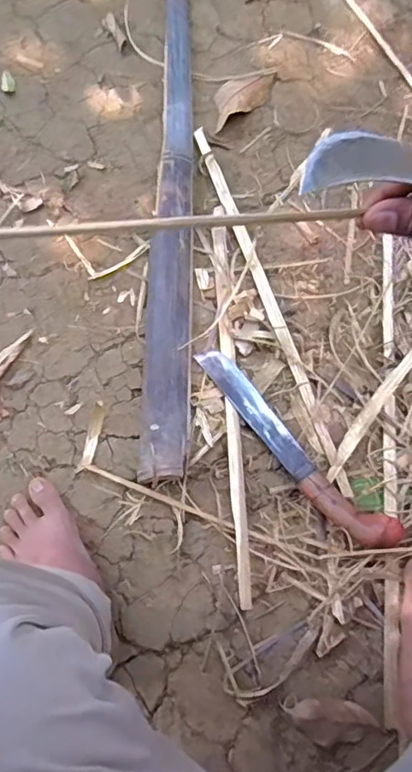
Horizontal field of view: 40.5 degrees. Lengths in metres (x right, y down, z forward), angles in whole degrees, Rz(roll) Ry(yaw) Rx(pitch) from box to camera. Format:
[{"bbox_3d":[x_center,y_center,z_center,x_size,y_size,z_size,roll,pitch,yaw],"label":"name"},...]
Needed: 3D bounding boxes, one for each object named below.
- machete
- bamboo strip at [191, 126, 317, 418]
[{"bbox_3d":[0.106,0.075,0.721,0.054,0.036,0.340,-39,73,-12],"label":"machete"},{"bbox_3d":[0.066,-0.206,0.850,0.021,0.005,0.529,-16,69,-5],"label":"bamboo strip"}]

